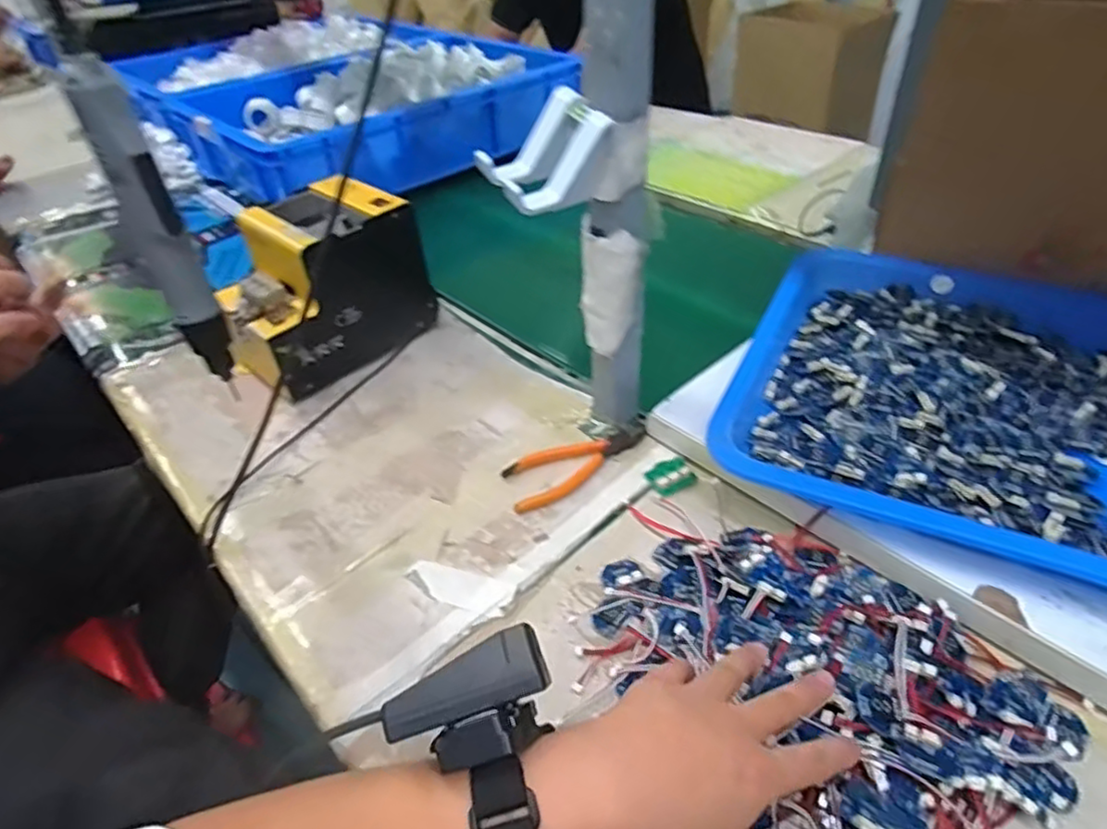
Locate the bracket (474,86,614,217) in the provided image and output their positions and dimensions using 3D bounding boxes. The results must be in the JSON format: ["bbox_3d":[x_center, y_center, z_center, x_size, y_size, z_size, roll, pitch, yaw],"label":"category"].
[{"bbox_3d":[-0.007,-0.164,0.418,0.065,0.056,0.056,-24,44,-21],"label":"bracket"}]

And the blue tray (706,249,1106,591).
[{"bbox_3d":[0.398,0.001,0.494,0.479,0.050,0.329,18,43,24],"label":"blue tray"}]

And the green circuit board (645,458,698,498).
[{"bbox_3d":[0.094,0.047,0.530,0.035,0.009,0.034,-16,41,-16],"label":"green circuit board"}]

